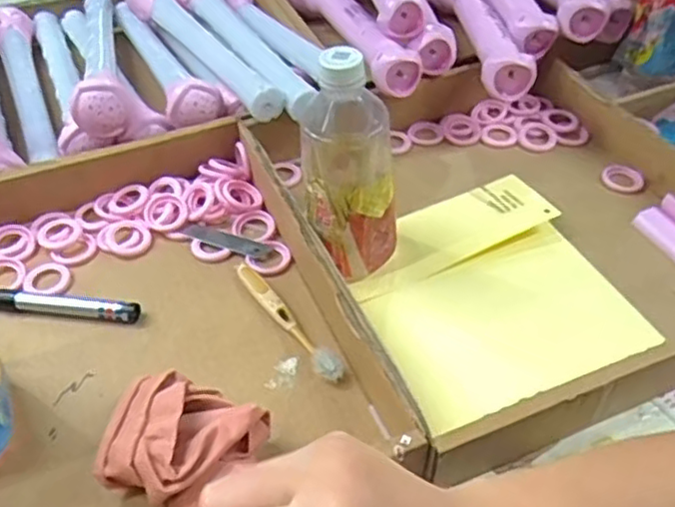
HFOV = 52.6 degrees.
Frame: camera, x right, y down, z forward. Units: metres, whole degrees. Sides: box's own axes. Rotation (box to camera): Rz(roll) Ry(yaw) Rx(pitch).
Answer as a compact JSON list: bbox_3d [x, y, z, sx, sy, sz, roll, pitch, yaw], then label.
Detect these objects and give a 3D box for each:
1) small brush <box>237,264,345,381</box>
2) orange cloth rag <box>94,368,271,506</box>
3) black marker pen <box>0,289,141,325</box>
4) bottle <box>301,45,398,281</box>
[{"bbox_3d":[-0.038,0.049,0.522,0.020,0.009,0.134,-27,51,-23],"label":"small brush"},{"bbox_3d":[-0.098,0.121,0.434,0.108,0.045,0.083,19,49,18],"label":"orange cloth rag"},{"bbox_3d":[-0.224,0.040,0.540,0.136,0.013,0.017,6,46,6],"label":"black marker pen"},{"bbox_3d":[0.011,-0.068,0.518,0.067,0.180,0.077,1,46,1],"label":"bottle"}]

